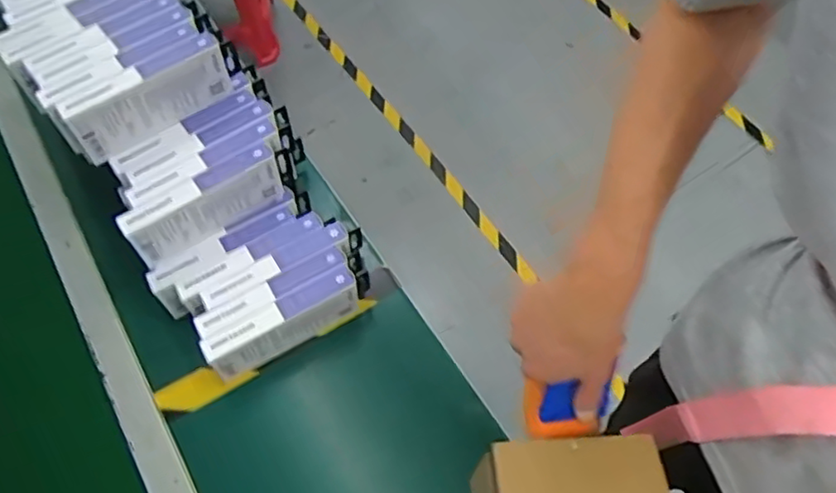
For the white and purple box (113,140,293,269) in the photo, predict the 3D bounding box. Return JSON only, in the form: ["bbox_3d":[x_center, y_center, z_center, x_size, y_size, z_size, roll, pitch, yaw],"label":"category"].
[{"bbox_3d":[-0.227,-0.051,0.693,0.188,0.070,0.028,-34,64,-19],"label":"white and purple box"}]

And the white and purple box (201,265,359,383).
[{"bbox_3d":[-0.146,0.087,0.694,0.173,0.067,0.034,-29,63,-17],"label":"white and purple box"}]

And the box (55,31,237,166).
[{"bbox_3d":[-0.285,-0.162,0.674,0.176,0.070,0.029,-37,65,-21],"label":"box"}]

